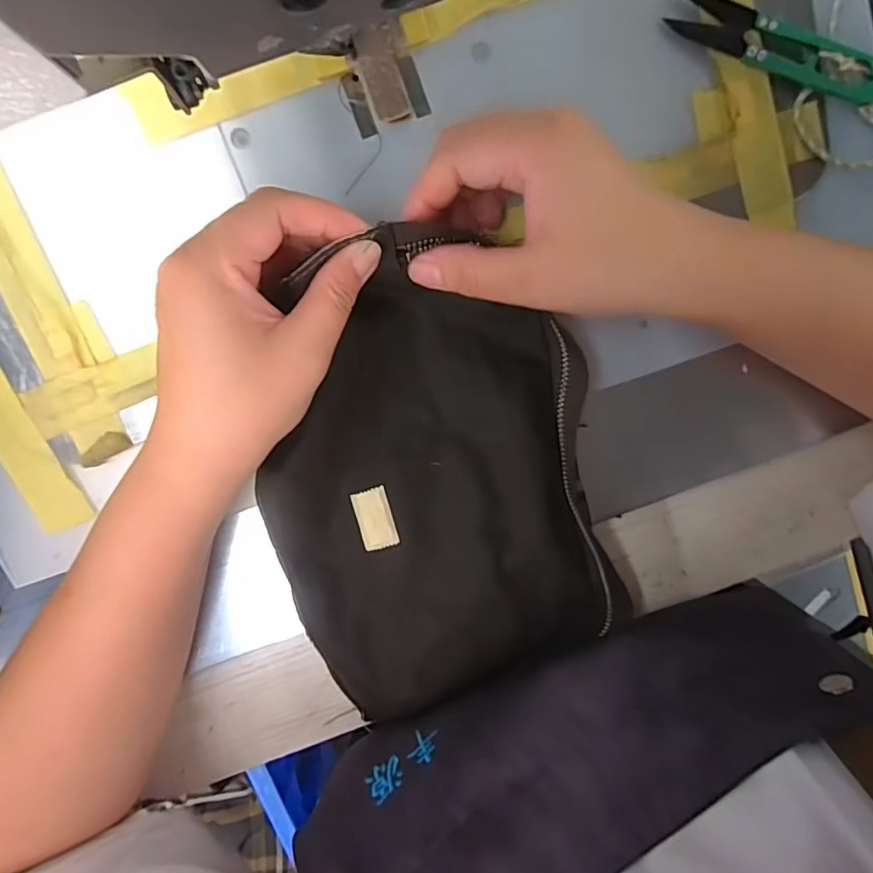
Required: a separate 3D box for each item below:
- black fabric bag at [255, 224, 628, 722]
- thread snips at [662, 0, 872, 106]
[{"bbox_3d":[-0.002,0.024,0.257,0.158,0.040,0.220,-14,99,-1],"label":"black fabric bag"},{"bbox_3d":[0.159,-0.180,0.247,0.103,0.013,0.020,20,97,-6],"label":"thread snips"}]

